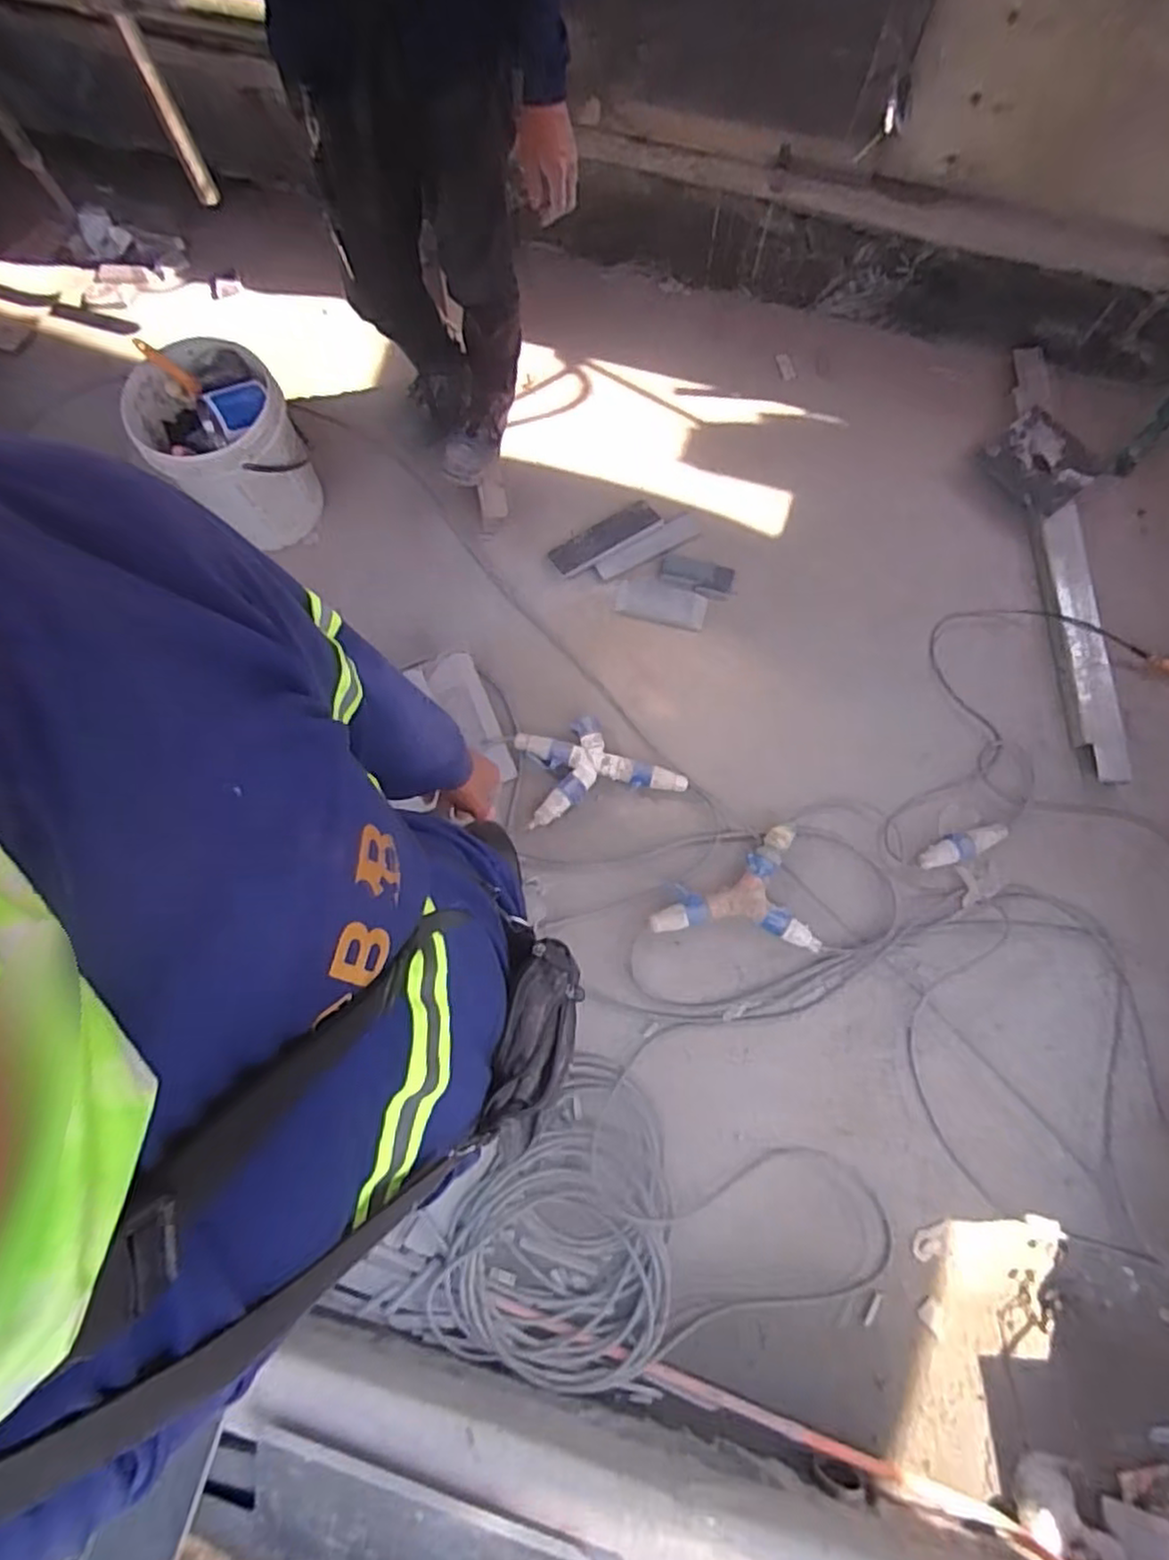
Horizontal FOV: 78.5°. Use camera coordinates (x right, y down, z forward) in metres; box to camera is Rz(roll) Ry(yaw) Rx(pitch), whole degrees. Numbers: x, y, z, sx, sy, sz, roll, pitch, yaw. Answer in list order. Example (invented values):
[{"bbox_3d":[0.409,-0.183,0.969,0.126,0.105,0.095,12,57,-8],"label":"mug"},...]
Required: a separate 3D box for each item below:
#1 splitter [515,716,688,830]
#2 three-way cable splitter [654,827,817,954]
[{"bbox_3d":[0.029,-0.036,1.556,0.332,0.051,0.200,-15,75,-3],"label":"splitter"},{"bbox_3d":[0.295,0.241,1.468,0.313,0.064,0.239,-9,75,-1],"label":"three-way cable splitter"}]

